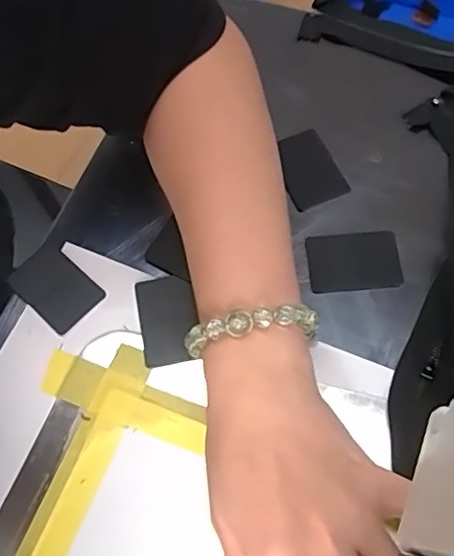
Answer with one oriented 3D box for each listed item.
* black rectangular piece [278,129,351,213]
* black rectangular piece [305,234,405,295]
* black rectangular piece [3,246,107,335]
[{"bbox_3d":[0.050,-0.067,0.354,0.035,0.004,0.050,-24,69,-6],"label":"black rectangular piece"},{"bbox_3d":[0.073,-0.009,0.331,0.052,0.004,0.034,-4,68,2],"label":"black rectangular piece"},{"bbox_3d":[-0.100,0.006,0.333,0.050,0.005,0.035,39,75,16],"label":"black rectangular piece"}]

